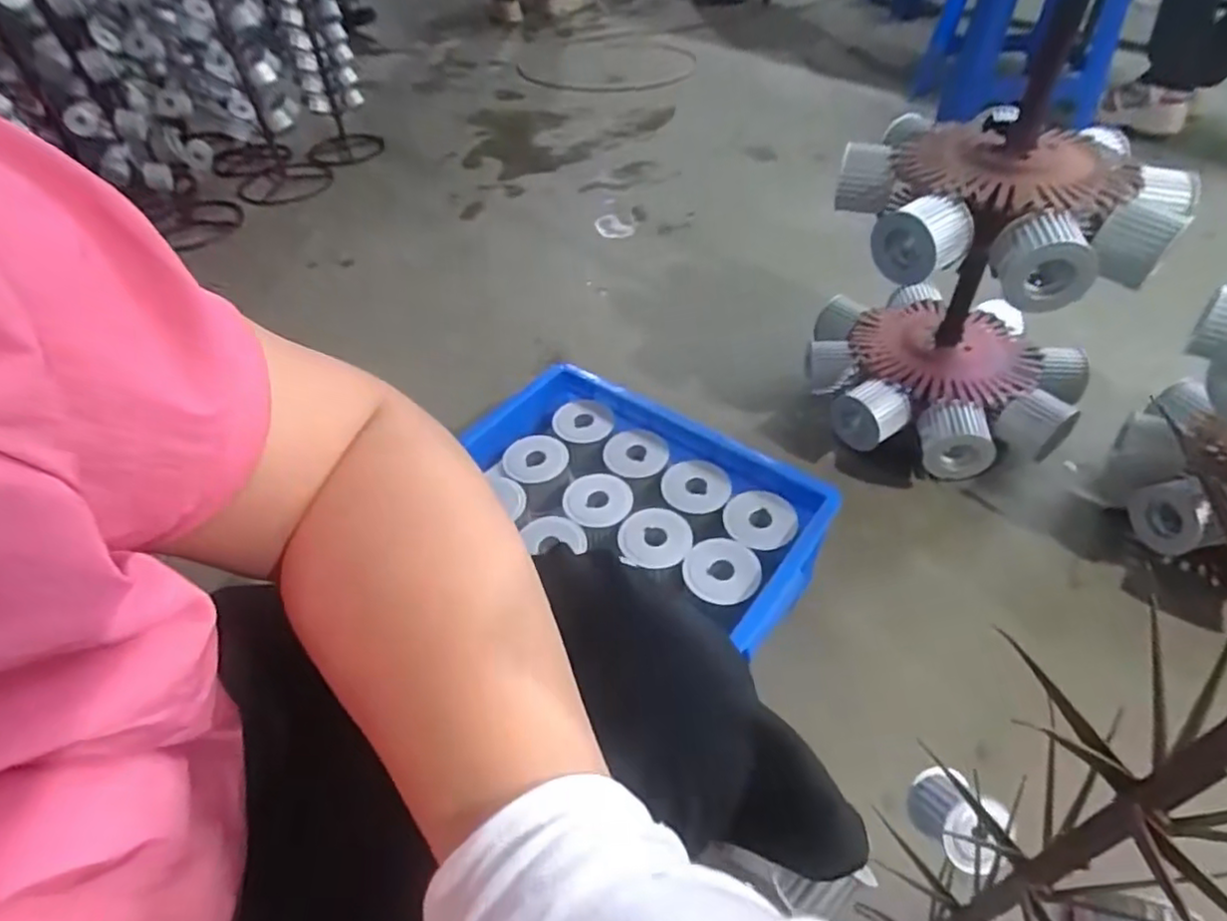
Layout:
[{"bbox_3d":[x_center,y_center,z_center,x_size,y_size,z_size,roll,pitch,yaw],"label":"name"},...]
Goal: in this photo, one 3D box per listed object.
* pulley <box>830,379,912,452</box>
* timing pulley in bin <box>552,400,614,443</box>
[{"bbox_3d":[0.328,-0.058,0.852,0.082,0.072,0.054,35,57,31],"label":"pulley"},{"bbox_3d":[-0.039,-0.052,0.842,0.074,0.016,0.065,-4,46,0],"label":"timing pulley in bin"}]

